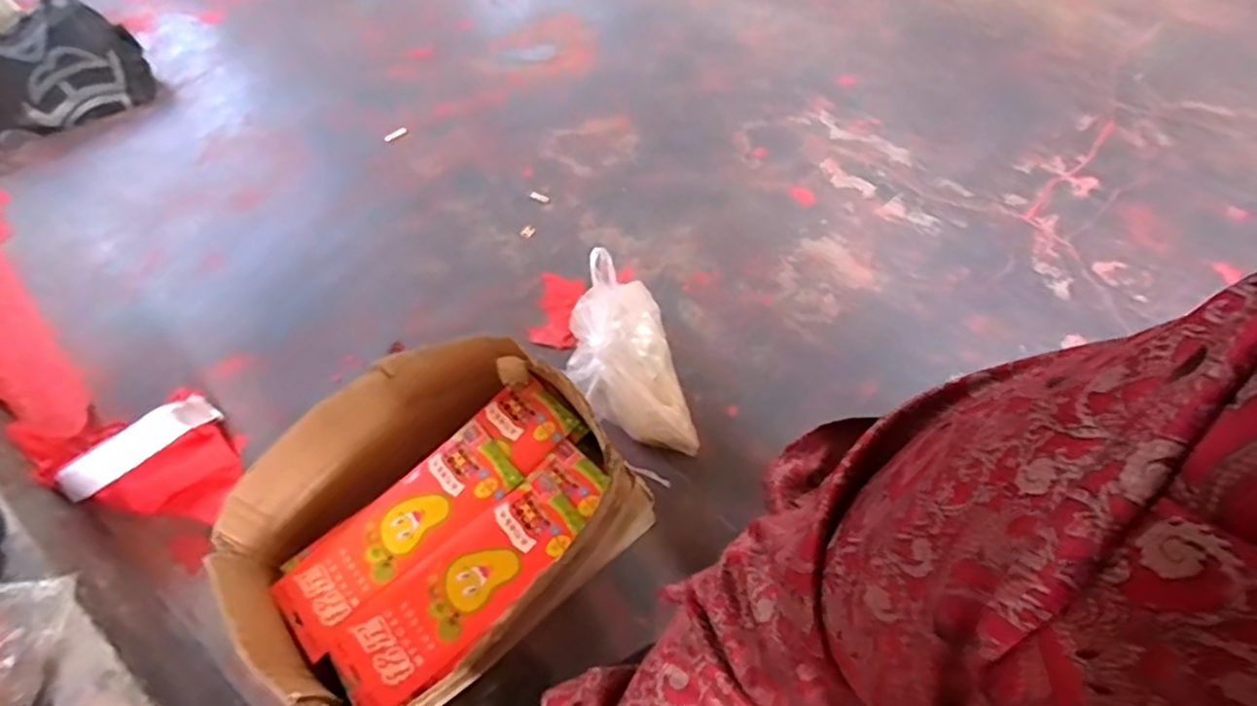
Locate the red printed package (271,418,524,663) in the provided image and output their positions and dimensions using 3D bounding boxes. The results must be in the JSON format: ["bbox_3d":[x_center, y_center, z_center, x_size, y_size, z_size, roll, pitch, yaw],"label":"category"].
[{"bbox_3d":[-0.222,0.171,0.654,0.242,0.024,0.089,-37,66,-17],"label":"red printed package"}]

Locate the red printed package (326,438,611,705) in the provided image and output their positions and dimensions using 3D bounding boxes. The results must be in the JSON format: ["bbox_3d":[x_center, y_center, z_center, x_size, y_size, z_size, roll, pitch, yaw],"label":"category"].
[{"bbox_3d":[-0.138,0.204,0.631,0.287,0.019,0.085,-40,67,-18],"label":"red printed package"}]

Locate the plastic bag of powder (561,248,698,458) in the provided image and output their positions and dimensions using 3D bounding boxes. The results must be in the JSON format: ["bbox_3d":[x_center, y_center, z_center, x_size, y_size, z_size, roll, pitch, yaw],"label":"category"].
[{"bbox_3d":[-0.004,0.008,0.855,0.131,0.143,0.217,-15,60,-3],"label":"plastic bag of powder"}]

